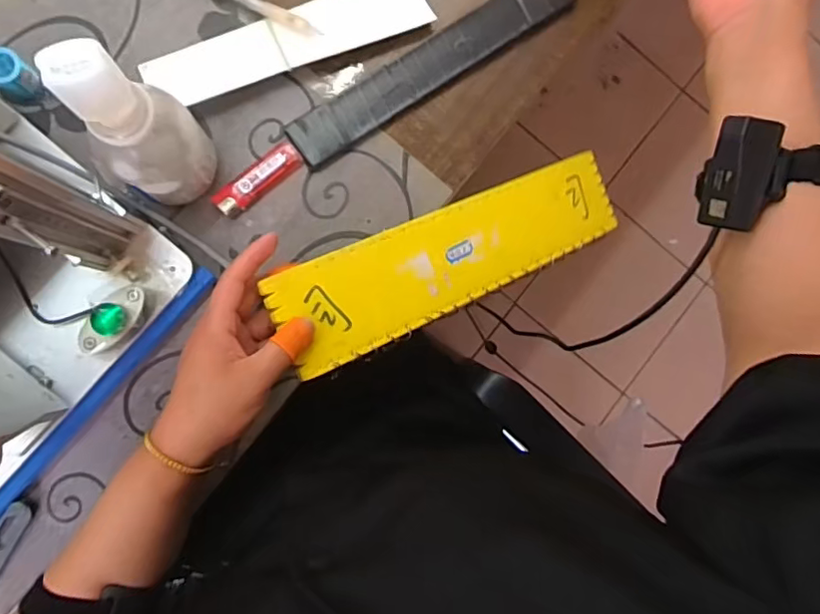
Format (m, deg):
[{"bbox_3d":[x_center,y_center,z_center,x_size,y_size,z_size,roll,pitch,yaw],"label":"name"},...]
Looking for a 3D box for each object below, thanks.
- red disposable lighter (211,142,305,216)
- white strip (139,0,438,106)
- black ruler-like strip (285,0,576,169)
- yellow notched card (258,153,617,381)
[{"bbox_3d":[-0.126,-0.106,0.464,0.080,0.012,0.023,-40,92,-6],"label":"red disposable lighter"},{"bbox_3d":[-0.098,-0.225,0.464,0.238,0.009,0.055,-24,78,-8],"label":"white strip"},{"bbox_3d":[0.023,-0.211,0.479,0.280,0.013,0.043,-34,91,-6],"label":"black ruler-like strip"},{"bbox_3d":[0.049,-0.048,0.478,0.340,0.007,0.079,-25,98,-25],"label":"yellow notched card"}]

